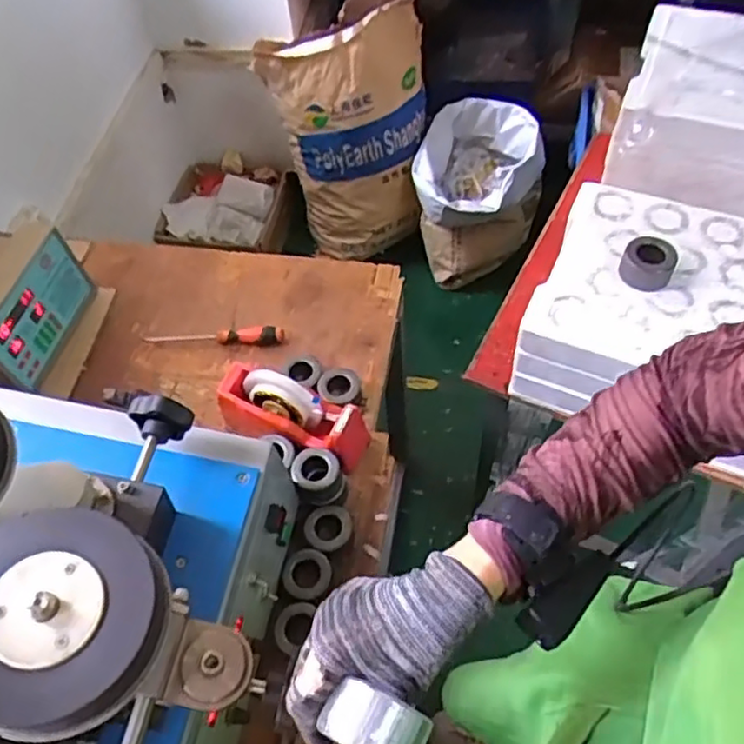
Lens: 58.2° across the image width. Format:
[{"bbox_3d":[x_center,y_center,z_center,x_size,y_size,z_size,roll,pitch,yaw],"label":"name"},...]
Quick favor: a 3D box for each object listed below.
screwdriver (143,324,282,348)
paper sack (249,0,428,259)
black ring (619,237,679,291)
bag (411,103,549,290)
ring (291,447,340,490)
[{"bbox_3d":[-0.252,-0.060,1.061,0.225,0.023,0.030,1,56,4],"label":"screwdriver"},{"bbox_3d":[-0.058,-0.628,1.797,0.398,0.603,0.266,-4,56,2],"label":"paper sack"},{"bbox_3d":[0.338,-0.132,0.819,0.061,0.042,0.051,22,61,18],"label":"black ring"},{"bbox_3d":[0.289,-0.474,1.841,0.323,0.374,0.319,9,57,10],"label":"bag"},{"bbox_3d":[-0.072,0.131,0.874,0.060,0.040,0.058,-2,56,3],"label":"ring"}]

